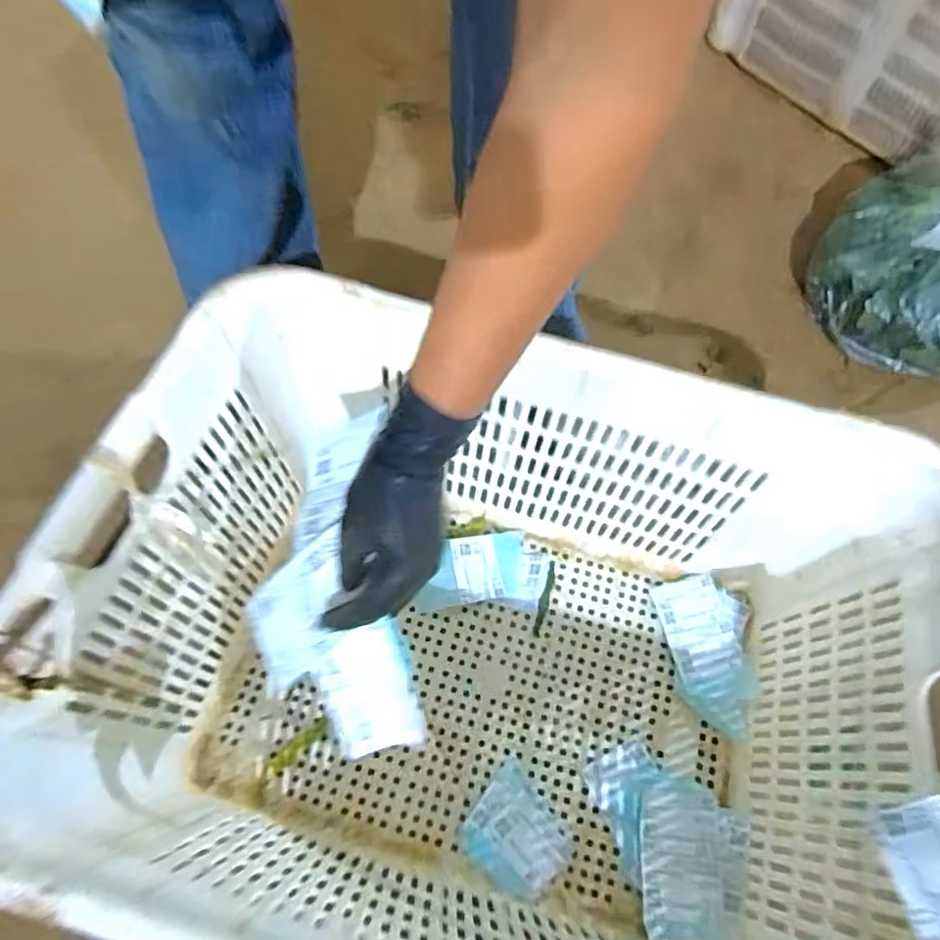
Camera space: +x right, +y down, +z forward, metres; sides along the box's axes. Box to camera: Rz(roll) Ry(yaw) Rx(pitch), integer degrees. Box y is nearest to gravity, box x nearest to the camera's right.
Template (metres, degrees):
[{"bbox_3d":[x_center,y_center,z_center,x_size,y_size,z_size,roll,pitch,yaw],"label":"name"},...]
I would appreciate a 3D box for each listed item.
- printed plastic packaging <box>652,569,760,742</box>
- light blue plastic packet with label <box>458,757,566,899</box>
[{"bbox_3d":[0.261,0.193,0.680,0.098,0.014,0.163,-6,64,-6],"label":"printed plastic packaging"},{"bbox_3d":[0.043,0.343,0.596,0.094,0.005,0.088,41,68,16],"label":"light blue plastic packet with label"}]

